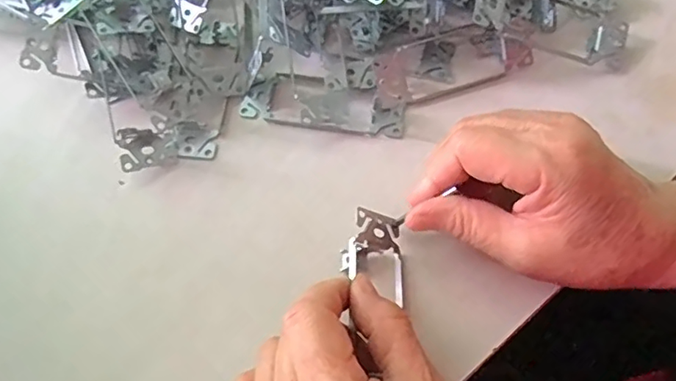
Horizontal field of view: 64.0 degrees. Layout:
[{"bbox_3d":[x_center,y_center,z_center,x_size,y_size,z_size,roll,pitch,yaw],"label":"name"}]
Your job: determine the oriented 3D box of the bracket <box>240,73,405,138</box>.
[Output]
[{"bbox_3d":[-0.009,-0.056,0.347,0.104,0.009,0.036,11,69,5],"label":"bracket"}]

